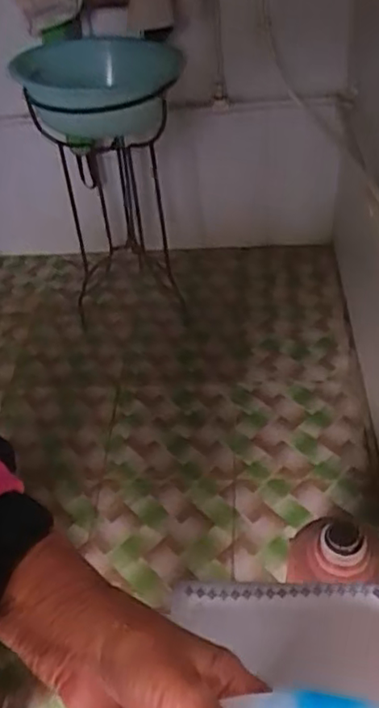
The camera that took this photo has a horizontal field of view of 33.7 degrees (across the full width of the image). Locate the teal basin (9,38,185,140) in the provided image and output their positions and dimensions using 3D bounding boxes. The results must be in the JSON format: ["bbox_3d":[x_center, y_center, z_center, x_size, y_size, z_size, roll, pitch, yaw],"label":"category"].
[{"bbox_3d":[-0.200,-0.598,1.443,0.350,0.167,0.347,-4,44,4],"label":"teal basin"}]

